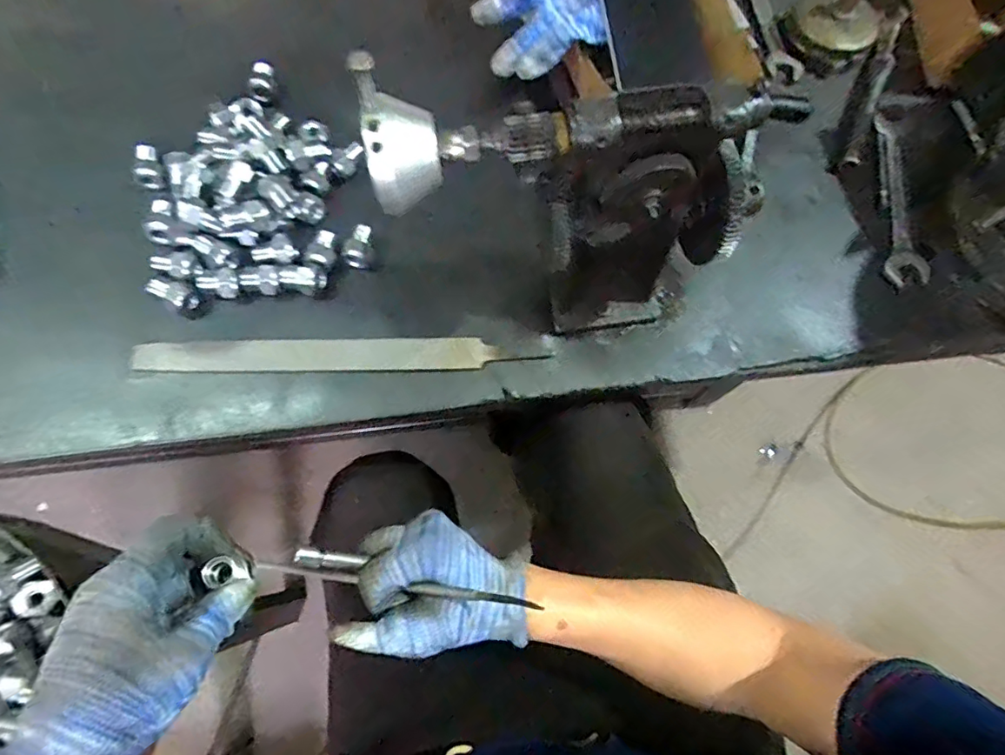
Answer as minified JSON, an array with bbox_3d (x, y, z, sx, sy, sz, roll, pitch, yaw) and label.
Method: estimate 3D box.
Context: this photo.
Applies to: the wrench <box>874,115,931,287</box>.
[{"bbox_3d":[0.323,-0.148,0.434,0.026,0.013,0.150,3,72,-1],"label":"wrench"}]

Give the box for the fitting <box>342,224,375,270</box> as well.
[{"bbox_3d":[-0.110,-0.102,0.405,0.021,0.020,0.031,0,72,-2],"label":"fitting"}]

